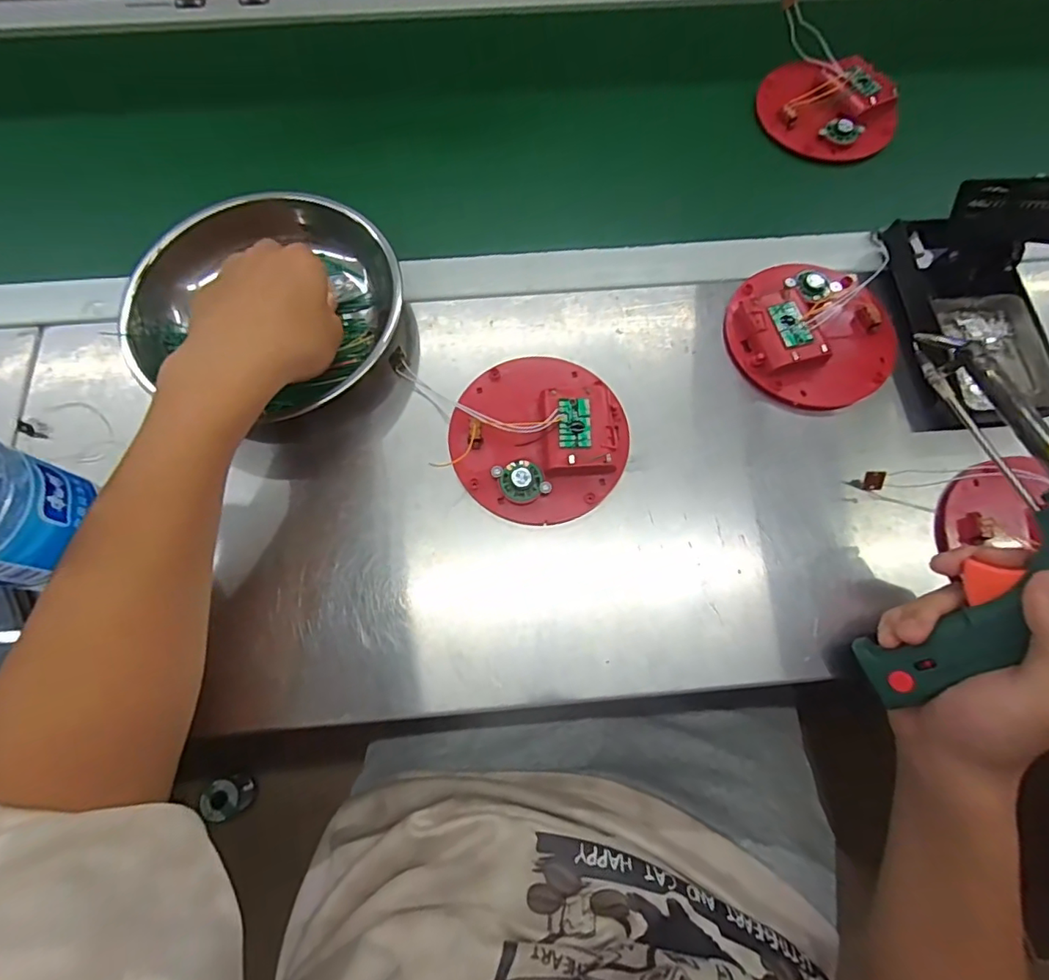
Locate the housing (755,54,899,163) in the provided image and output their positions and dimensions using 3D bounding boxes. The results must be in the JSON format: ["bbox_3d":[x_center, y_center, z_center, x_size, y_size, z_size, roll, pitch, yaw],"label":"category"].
[{"bbox_3d":[0.275,-0.347,0.477,0.122,0.024,0.106,26,73,9],"label":"housing"}]

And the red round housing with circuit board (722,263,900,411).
[{"bbox_3d":[0.213,-0.120,0.388,0.120,0.022,0.118,0,71,0],"label":"red round housing with circuit board"}]

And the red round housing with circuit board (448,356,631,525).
[{"bbox_3d":[0.011,-0.040,0.363,0.118,0.024,0.118,0,71,0],"label":"red round housing with circuit board"}]

